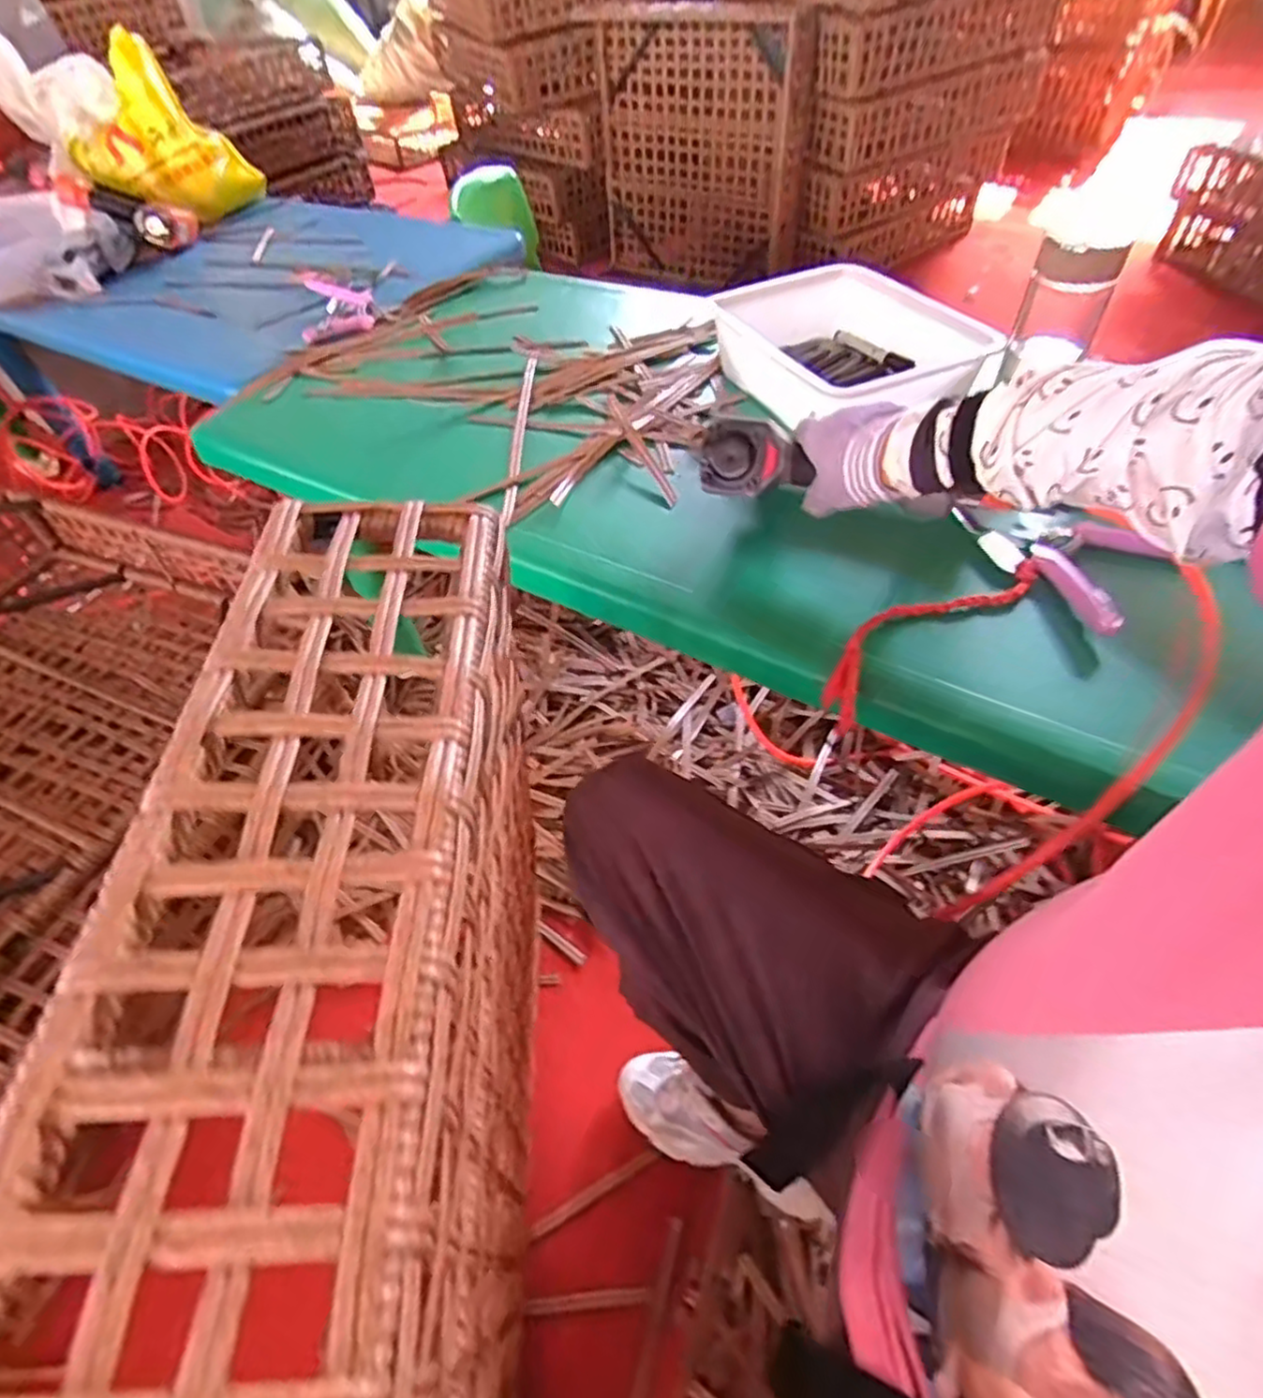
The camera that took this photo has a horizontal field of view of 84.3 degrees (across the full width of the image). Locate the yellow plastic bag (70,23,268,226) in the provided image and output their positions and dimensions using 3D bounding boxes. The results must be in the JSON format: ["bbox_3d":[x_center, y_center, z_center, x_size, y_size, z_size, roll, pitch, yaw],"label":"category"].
[{"bbox_3d":[-0.876,-1.038,1.293,0.174,0.241,0.248,29,58,26],"label":"yellow plastic bag"}]

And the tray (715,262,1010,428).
[{"bbox_3d":[0.218,-0.377,0.762,0.194,0.088,0.294,-21,51,-12],"label":"tray"}]

